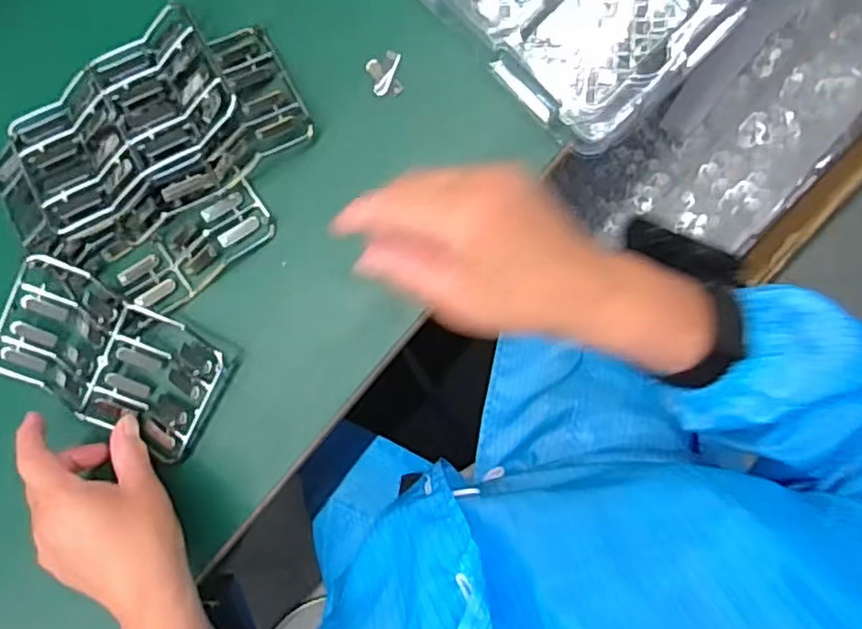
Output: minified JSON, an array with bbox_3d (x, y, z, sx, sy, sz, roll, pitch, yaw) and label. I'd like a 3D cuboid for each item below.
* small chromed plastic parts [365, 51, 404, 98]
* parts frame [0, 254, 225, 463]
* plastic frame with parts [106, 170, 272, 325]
[{"bbox_3d":[-0.030,-0.159,0.437,0.023,0.004,0.027,-12,93,6],"label":"small chromed plastic parts"},{"bbox_3d":[-0.224,0.030,0.462,0.153,0.025,0.090,28,96,3],"label":"parts frame"},{"bbox_3d":[-0.168,-0.045,0.456,0.120,0.016,0.051,-34,91,7],"label":"plastic frame with parts"}]

